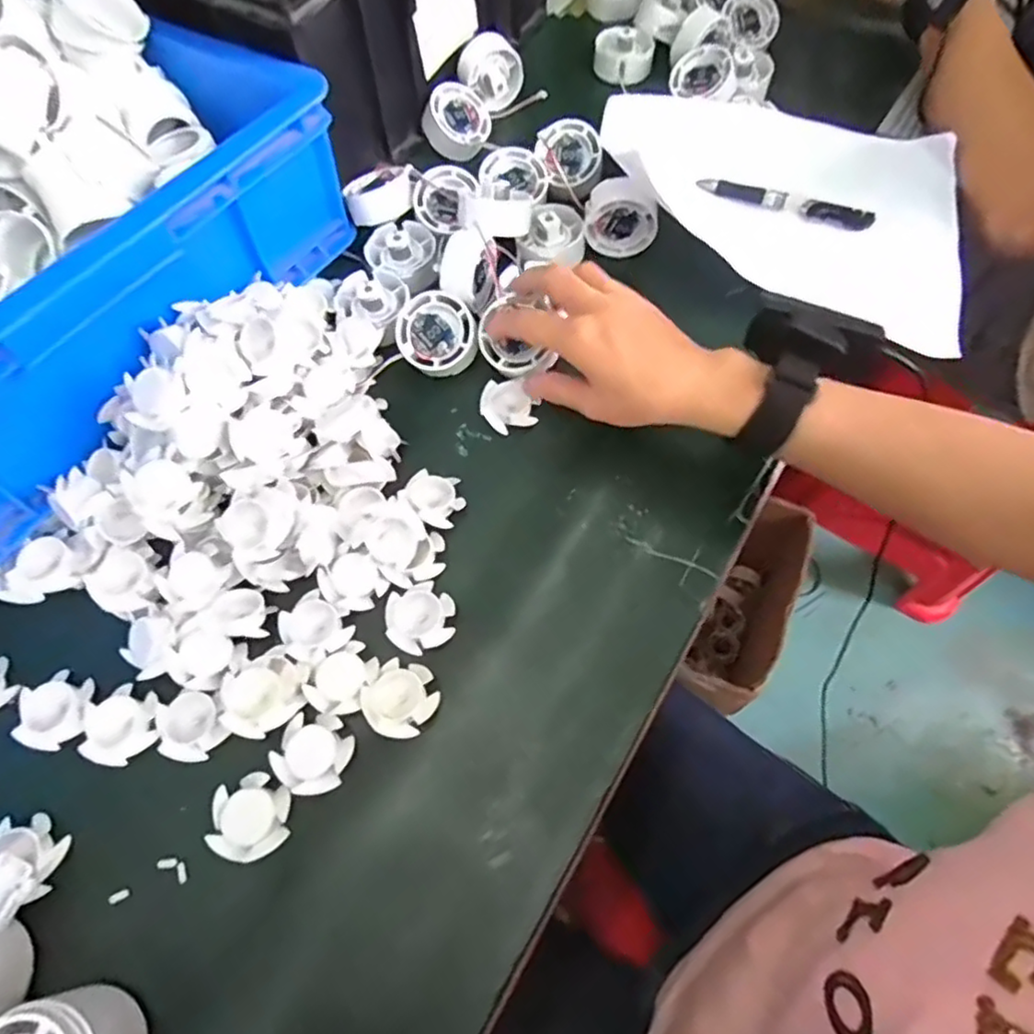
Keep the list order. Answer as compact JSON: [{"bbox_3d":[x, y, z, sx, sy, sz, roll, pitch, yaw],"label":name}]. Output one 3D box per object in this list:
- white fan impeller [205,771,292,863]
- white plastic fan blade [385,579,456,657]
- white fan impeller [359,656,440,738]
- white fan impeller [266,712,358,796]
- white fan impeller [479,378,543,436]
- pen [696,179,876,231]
[{"bbox_3d":[-0.137,0.155,0.330,0.039,0.011,0.040,0,63,1],"label":"white fan impeller"},{"bbox_3d":[-0.056,0.059,0.373,0.040,0.011,0.036,-23,65,-10],"label":"white plastic fan blade"},{"bbox_3d":[-0.064,0.101,0.354,0.038,0.014,0.040,0,63,1],"label":"white fan impeller"},{"bbox_3d":[-0.109,0.127,0.343,0.038,0.014,0.039,0,63,1],"label":"white fan impeller"},{"bbox_3d":[-0.007,-0.078,0.441,0.034,0.010,0.037,-24,65,-11],"label":"white fan impeller"},{"bbox_3d":[0.218,-0.256,0.517,0.138,0.012,0.010,16,65,9],"label":"pen"}]

